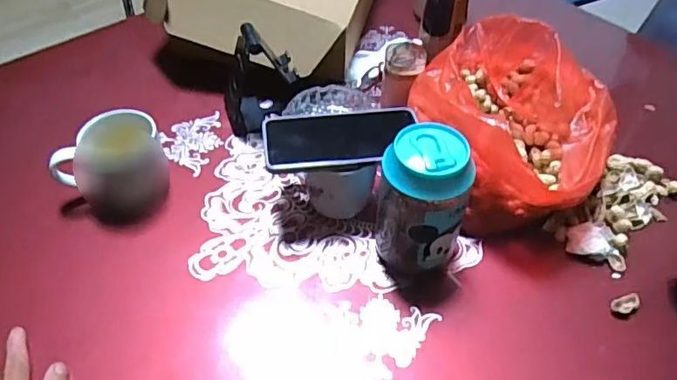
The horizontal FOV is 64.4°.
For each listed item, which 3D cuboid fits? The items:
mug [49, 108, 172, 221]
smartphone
[{"bbox_3d":[-0.240,-0.020,0.586,0.119,0.091,0.081,-24,53,-21],"label":"mug"},{"bbox_3d":[0.003,-0.054,0.558,0.157,0.013,0.082,-3,48,-5],"label":"smartphone"}]

